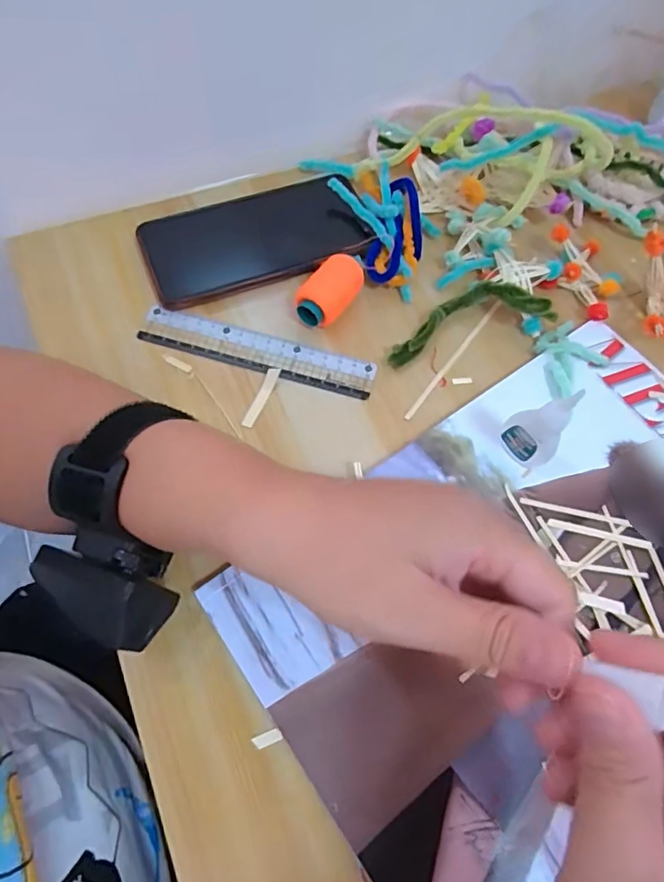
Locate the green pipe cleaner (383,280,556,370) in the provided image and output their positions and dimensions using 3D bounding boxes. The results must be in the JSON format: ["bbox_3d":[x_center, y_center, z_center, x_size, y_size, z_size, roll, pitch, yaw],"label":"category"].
[{"bbox_3d":[0.093,-0.086,0.350,0.119,0.030,0.038,-14,67,-8],"label":"green pipe cleaner"}]

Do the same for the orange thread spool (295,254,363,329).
[{"bbox_3d":[-0.001,-0.101,0.355,0.027,0.023,0.055,35,70,13],"label":"orange thread spool"}]

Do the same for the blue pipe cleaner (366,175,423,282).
[{"bbox_3d":[0.049,-0.149,0.373,0.036,0.030,0.084,17,67,6],"label":"blue pipe cleaner"}]

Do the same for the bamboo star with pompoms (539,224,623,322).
[{"bbox_3d":[0.182,-0.127,0.373,0.060,0.021,0.062,32,69,12],"label":"bamboo star with pompoms"}]

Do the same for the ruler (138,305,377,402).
[{"bbox_3d":[-0.049,-0.060,0.348,0.157,0.004,0.027,15,70,3],"label":"ruler"}]

